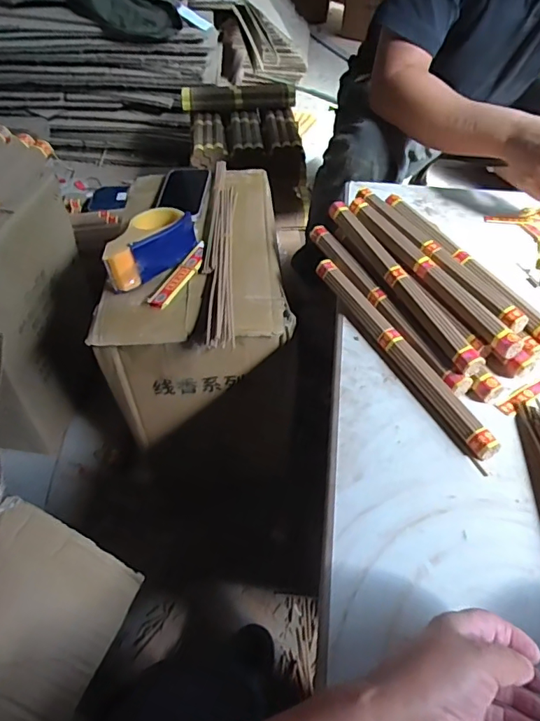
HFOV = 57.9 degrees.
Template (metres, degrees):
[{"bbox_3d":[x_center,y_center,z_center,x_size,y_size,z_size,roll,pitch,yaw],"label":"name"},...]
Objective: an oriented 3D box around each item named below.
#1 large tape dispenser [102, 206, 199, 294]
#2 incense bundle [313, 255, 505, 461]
[{"bbox_3d":[-0.180,-0.170,0.711,0.080,0.052,0.159,34,58,26],"label":"large tape dispenser"},{"bbox_3d":[0.144,-0.017,0.564,0.025,0.024,0.314,-21,52,-16],"label":"incense bundle"}]

